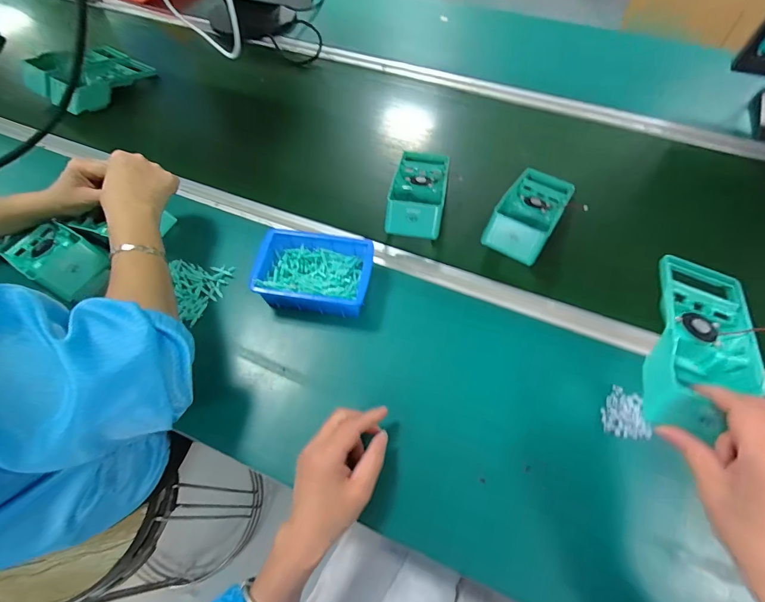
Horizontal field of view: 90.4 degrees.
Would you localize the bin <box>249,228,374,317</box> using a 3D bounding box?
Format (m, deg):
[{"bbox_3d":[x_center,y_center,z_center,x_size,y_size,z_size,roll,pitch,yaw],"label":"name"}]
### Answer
[{"bbox_3d":[-0.088,-0.038,0.511,0.148,0.059,0.107,7,61,6],"label":"bin"}]

